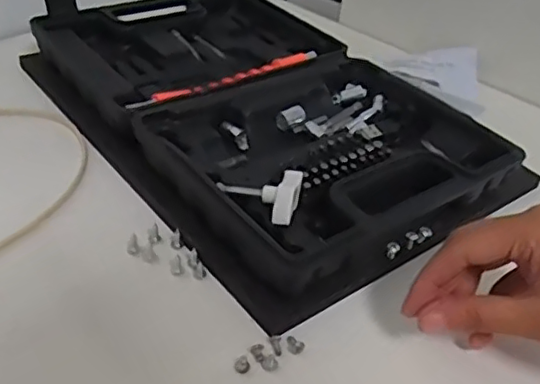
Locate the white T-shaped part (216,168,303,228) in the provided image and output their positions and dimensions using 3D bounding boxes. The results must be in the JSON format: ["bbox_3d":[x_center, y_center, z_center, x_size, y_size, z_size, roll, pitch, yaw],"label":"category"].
[{"bbox_3d":[-0.007,-0.001,0.344,0.047,0.014,0.034,14,38,9],"label":"white T-shaped part"}]

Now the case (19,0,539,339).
[{"bbox_3d":[-0.010,-0.071,0.459,0.240,0.042,0.352,-22,46,-32],"label":"case"}]

